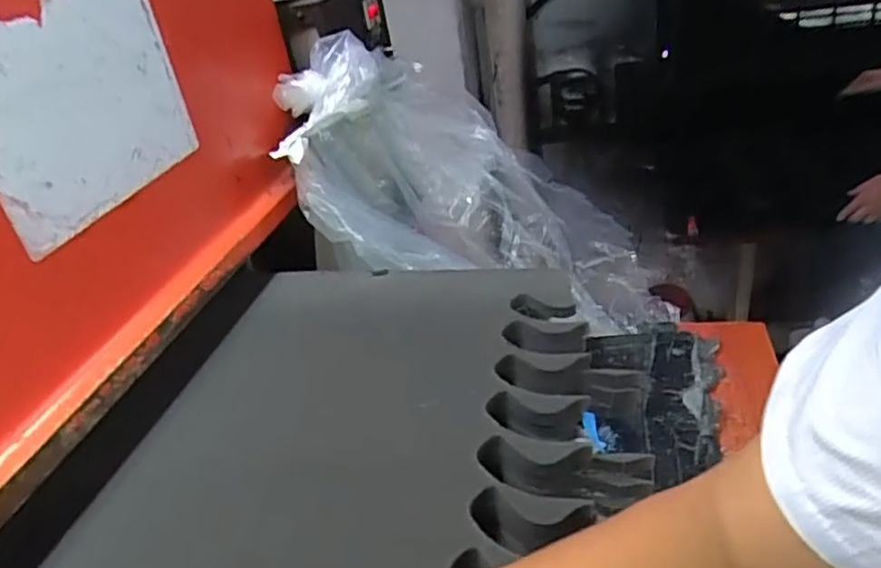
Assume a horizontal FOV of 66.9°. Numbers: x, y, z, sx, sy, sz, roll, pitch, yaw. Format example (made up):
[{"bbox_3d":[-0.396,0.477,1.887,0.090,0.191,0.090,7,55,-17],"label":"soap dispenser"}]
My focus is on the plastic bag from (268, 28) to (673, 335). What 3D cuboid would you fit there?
[{"bbox_3d":[0.085,-0.093,0.918,0.616,0.205,0.191,24,17,-26],"label":"plastic bag"}]

